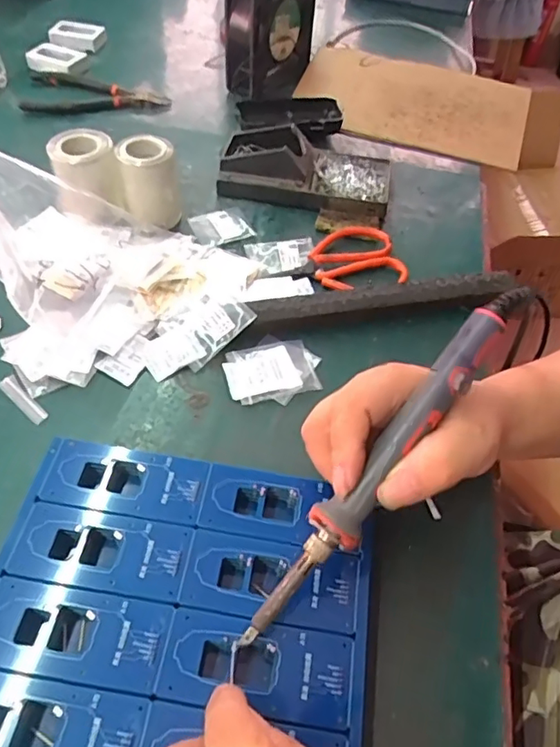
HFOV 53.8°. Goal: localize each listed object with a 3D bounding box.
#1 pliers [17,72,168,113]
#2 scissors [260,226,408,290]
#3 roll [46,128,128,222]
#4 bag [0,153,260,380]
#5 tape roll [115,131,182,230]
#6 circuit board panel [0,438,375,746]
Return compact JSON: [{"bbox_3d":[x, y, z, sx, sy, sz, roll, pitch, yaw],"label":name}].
[{"bbox_3d":[-0.210,-0.305,0.609,0.165,0.014,0.079,12,53,4],"label":"pliers"},{"bbox_3d":[0.046,-0.093,0.462,0.121,0.012,0.068,-11,55,-13],"label":"scissors"},{"bbox_3d":[-0.161,-0.161,0.468,0.053,0.067,0.057,-9,54,-12],"label":"roll"},{"bbox_3d":[-0.154,-0.109,0.387,0.272,0.127,0.172,8,53,1],"label":"bag"},{"bbox_3d":[-0.113,-0.165,0.476,0.046,0.064,0.046,3,53,-3],"label":"tape roll"},{"bbox_3d":[-0.051,0.117,0.279,0.191,0.004,0.161,10,53,2],"label":"circuit board panel"}]

